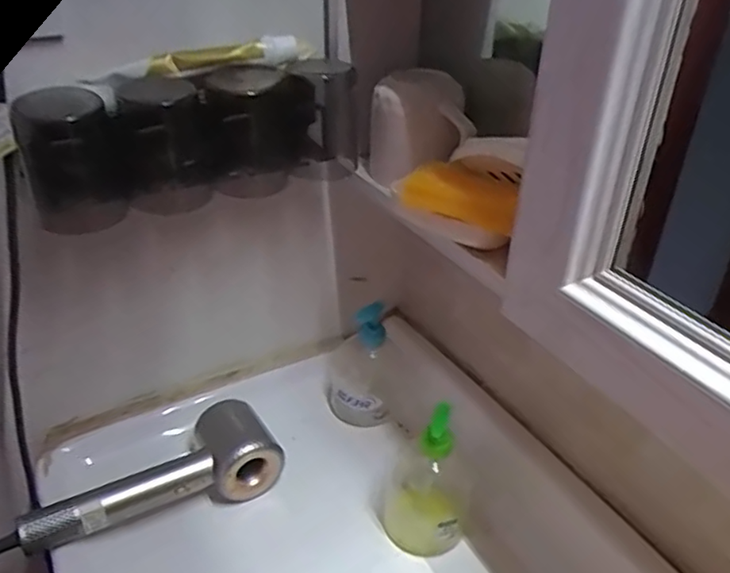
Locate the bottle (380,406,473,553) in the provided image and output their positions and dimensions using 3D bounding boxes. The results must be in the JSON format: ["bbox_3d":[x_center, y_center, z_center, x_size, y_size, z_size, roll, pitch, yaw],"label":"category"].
[{"bbox_3d":[0.061,0.186,0.619,0.087,0.169,0.067,8,34,11],"label":"bottle"}]

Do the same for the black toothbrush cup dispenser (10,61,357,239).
[{"bbox_3d":[-0.149,-0.137,0.578,0.296,0.113,0.108,-16,37,-24],"label":"black toothbrush cup dispenser"}]

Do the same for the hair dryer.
[{"bbox_3d":[-0.219,0.207,0.670,0.253,0.079,0.087,-14,36,-22],"label":"hair dryer"}]

